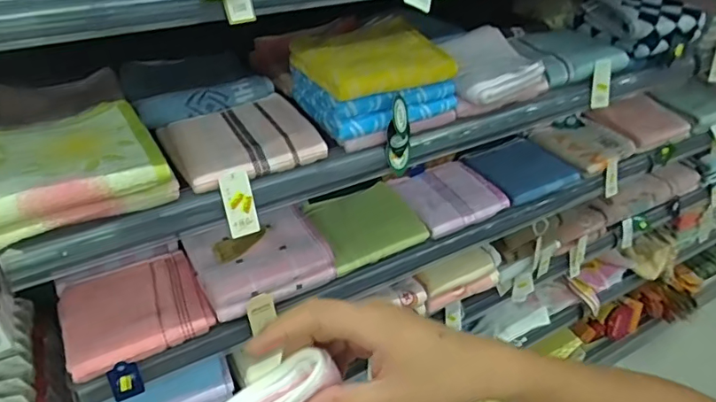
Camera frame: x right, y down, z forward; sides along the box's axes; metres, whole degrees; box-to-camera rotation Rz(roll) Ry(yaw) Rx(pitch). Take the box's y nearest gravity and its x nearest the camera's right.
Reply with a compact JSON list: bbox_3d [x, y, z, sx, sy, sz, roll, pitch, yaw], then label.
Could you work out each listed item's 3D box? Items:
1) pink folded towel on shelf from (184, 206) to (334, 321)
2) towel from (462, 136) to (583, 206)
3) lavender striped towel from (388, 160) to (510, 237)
[{"bbox_3d":[-0.154,0.083,0.802,0.199,0.063,0.153,-19,43,-26],"label":"pink folded towel on shelf"},{"bbox_3d":[0.356,-0.074,1.095,0.218,0.041,0.165,-20,43,-27],"label":"towel"},{"bbox_3d":[0.183,-0.011,1.000,0.196,0.024,0.162,-17,42,-24],"label":"lavender striped towel"}]

